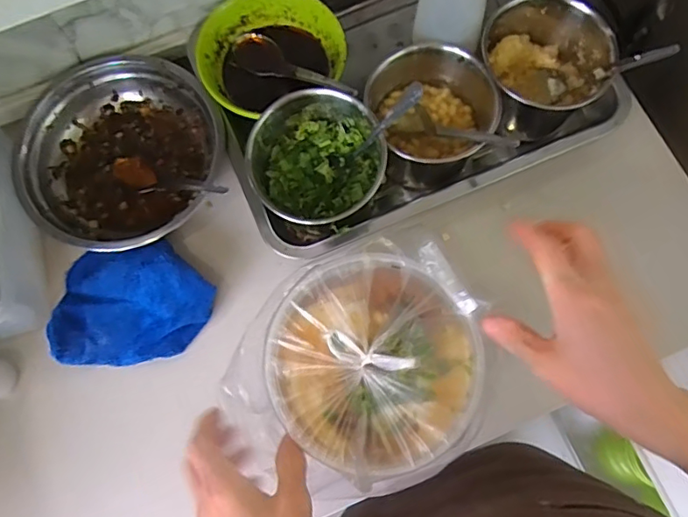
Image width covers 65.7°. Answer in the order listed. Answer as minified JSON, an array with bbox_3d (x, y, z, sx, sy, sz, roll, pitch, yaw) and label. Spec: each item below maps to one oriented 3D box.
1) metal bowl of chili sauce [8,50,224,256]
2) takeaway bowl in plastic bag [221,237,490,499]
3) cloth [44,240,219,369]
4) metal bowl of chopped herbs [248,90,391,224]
[{"bbox_3d":[-0.221,-0.100,0.533,0.205,0.053,0.194,0,75,1],"label":"metal bowl of chili sauce"},{"bbox_3d":[0.006,0.079,0.381,0.171,0.060,0.153,-16,76,-3],"label":"takeaway bowl in plastic bag"},{"bbox_3d":[-0.196,0.041,0.500,0.141,0.032,0.105,-5,75,0],"label":"cloth"},{"bbox_3d":[-0.022,-0.092,0.496,0.121,0.075,0.118,26,77,8],"label":"metal bowl of chopped herbs"}]

